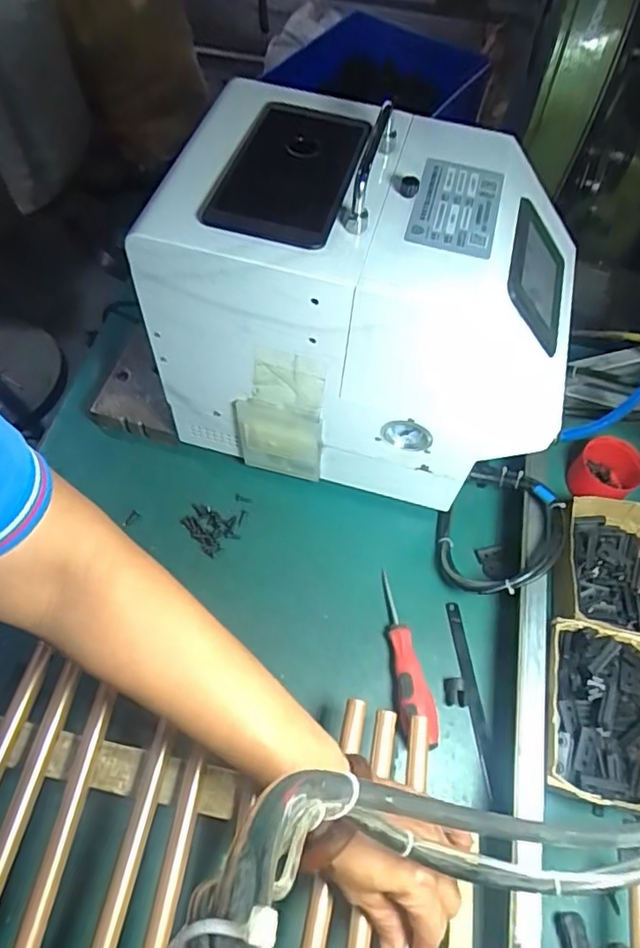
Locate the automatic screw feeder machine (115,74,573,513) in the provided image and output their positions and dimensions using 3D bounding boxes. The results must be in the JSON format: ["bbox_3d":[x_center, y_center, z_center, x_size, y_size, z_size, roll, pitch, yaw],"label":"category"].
[{"bbox_3d":[0.034,-0.144,0.559,0.327,0.302,0.219,13,61,4],"label":"automatic screw feeder machine"}]

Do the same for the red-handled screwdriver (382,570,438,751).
[{"bbox_3d":[0.080,0.167,0.536,0.031,0.028,0.153,-3,61,-5],"label":"red-handled screwdriver"}]

